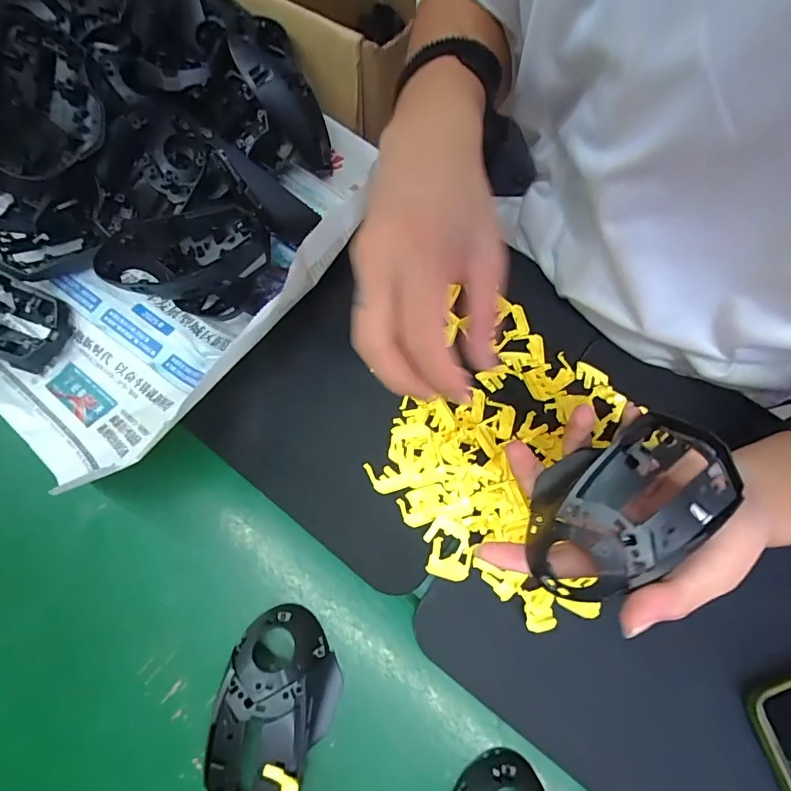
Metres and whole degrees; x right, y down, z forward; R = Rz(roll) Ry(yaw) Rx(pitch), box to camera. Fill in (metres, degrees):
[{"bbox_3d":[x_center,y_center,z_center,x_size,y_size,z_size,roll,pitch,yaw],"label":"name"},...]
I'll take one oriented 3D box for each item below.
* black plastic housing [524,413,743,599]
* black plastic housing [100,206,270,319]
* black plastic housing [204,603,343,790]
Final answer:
[{"bbox_3d":[0.123,0.057,0.244,0.104,0.047,0.064,-25,75,-6],"label":"black plastic housing"},{"bbox_3d":[-0.149,-0.101,0.339,0.106,0.063,0.077,-13,73,-4],"label":"black plastic housing"},{"bbox_3d":[-0.076,0.200,0.281,0.071,0.030,0.115,8,73,2],"label":"black plastic housing"}]

